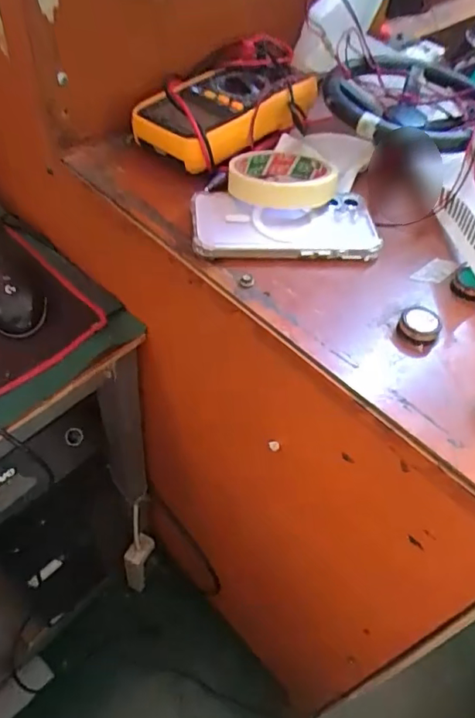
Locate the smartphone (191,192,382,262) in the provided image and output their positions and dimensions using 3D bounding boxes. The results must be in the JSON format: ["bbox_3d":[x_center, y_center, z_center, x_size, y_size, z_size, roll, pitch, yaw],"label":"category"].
[{"bbox_3d":[0.040,-0.112,0.452,0.153,0.012,0.067,-1,51,-6],"label":"smartphone"}]

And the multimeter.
[{"bbox_3d":[-0.008,-0.244,0.526,0.180,0.042,0.100,-34,62,-28],"label":"multimeter"}]

